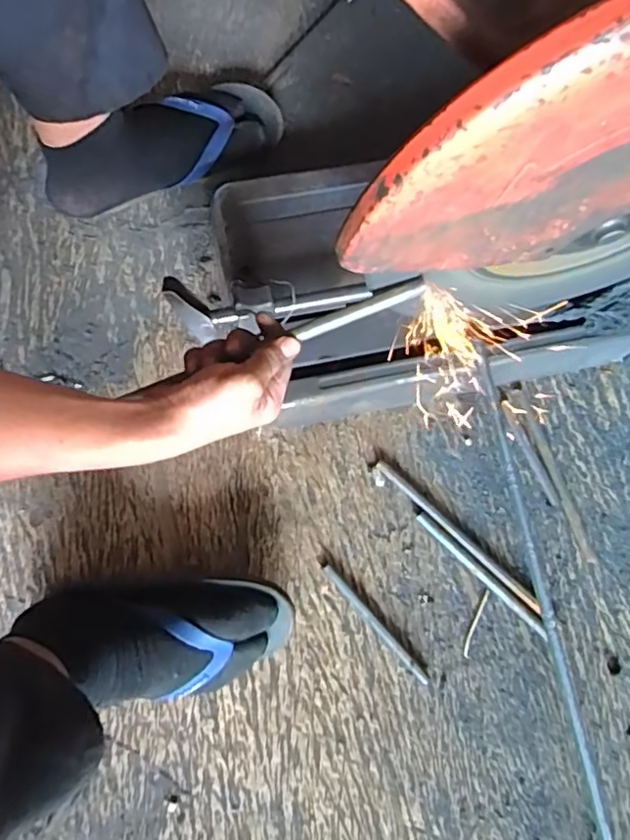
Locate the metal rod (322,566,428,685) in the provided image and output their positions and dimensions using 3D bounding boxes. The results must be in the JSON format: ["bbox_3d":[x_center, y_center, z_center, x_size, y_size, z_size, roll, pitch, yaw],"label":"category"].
[{"bbox_3d":[0.061,0.209,0.592,0.012,0.006,0.150,-42,81,-13],"label":"metal rod"}]

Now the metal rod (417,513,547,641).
[{"bbox_3d":[0.173,0.162,0.605,0.174,0.012,0.011,43,76,8],"label":"metal rod"}]

